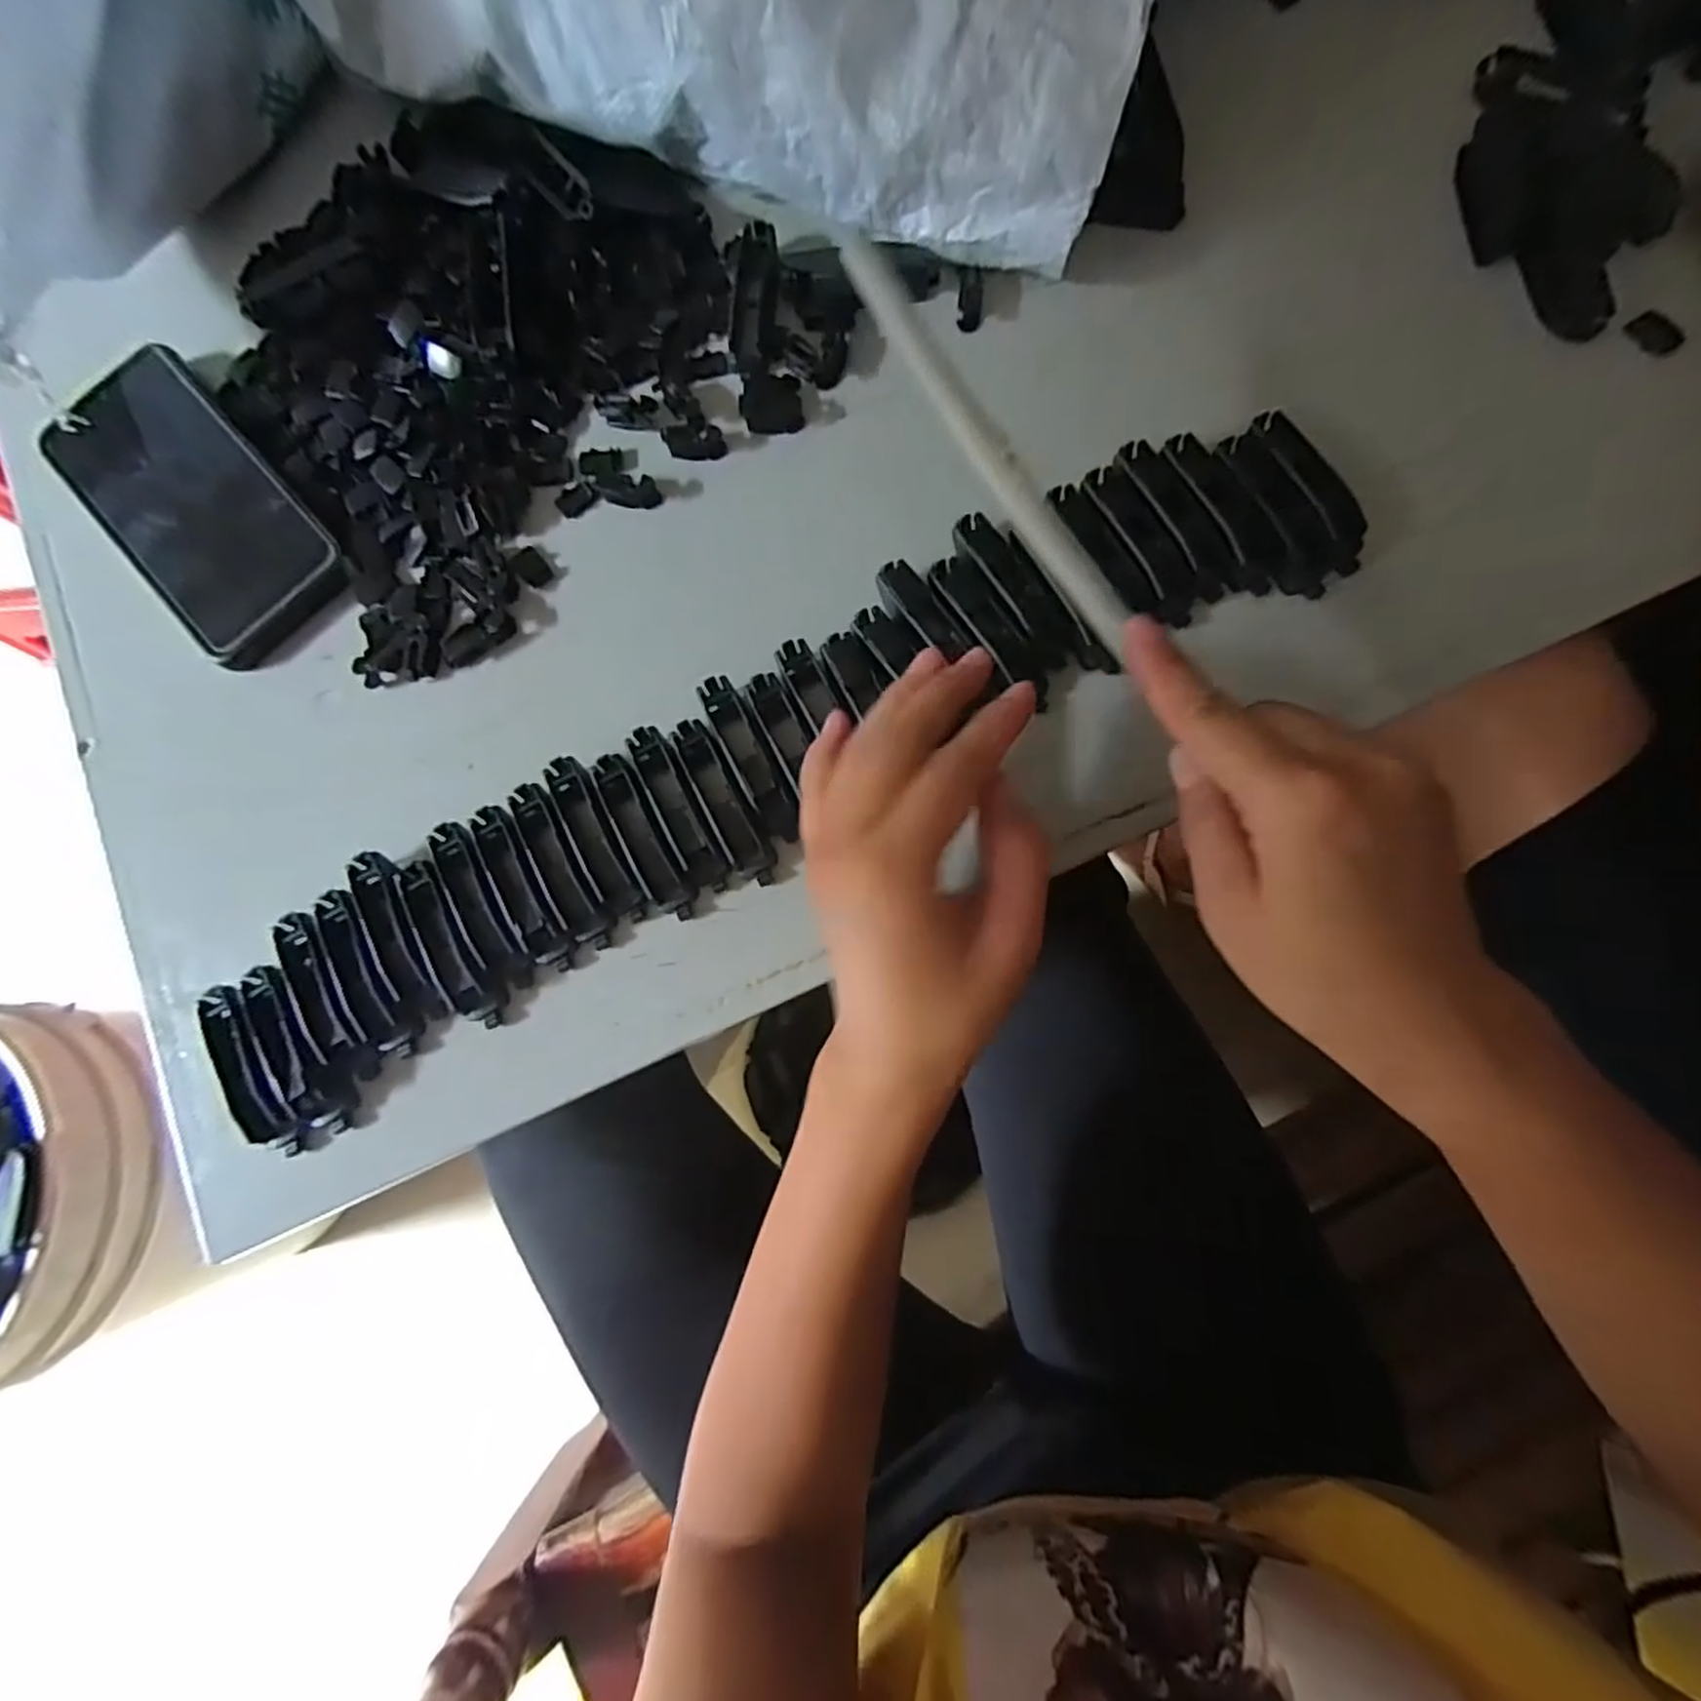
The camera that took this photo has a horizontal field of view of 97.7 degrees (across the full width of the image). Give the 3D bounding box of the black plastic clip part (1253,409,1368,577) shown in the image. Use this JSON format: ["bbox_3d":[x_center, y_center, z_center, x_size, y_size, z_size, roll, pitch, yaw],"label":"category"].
[{"bbox_3d":[0.195,-0.153,0.312,0.016,0.014,0.076,-25,81,0],"label":"black plastic clip part"}]

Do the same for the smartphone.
[{"bbox_3d":[-0.313,-0.167,0.351,0.076,0.008,0.172,-43,82,-3],"label":"smartphone"}]

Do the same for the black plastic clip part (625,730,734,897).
[{"bbox_3d":[-0.072,-0.018,0.312,0.017,0.012,0.075,-27,81,-1],"label":"black plastic clip part"}]

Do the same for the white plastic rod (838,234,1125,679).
[{"bbox_3d":[0.046,-0.134,0.248,0.013,0.010,0.160,-33,89,-2],"label":"white plastic rod"}]

